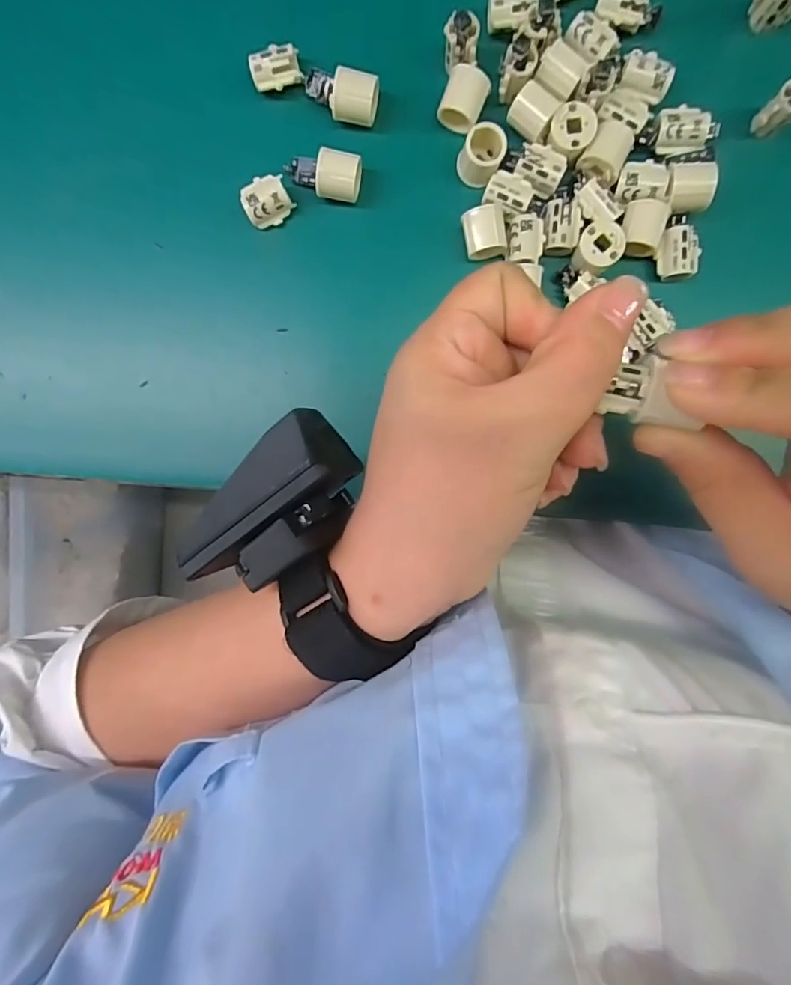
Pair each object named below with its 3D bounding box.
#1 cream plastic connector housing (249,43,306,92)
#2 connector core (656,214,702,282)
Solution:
[{"bbox_3d":[-0.056,-0.199,0.238,0.023,0.010,0.015,-14,91,3],"label":"cream plastic connector housing"},{"bbox_3d":[0.132,-0.115,0.236,0.016,0.010,0.027,3,92,3],"label":"connector core"}]

